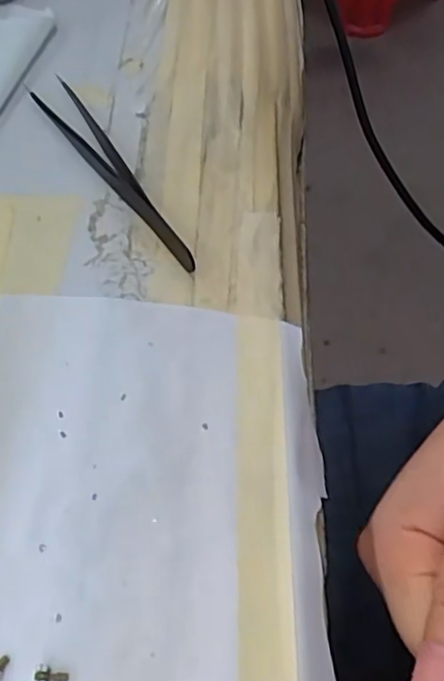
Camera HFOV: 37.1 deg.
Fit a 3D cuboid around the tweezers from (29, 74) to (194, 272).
[{"bbox_3d":[-0.045,-0.068,0.261,0.016,0.010,0.121,-25,60,-18],"label":"tweezers"}]

